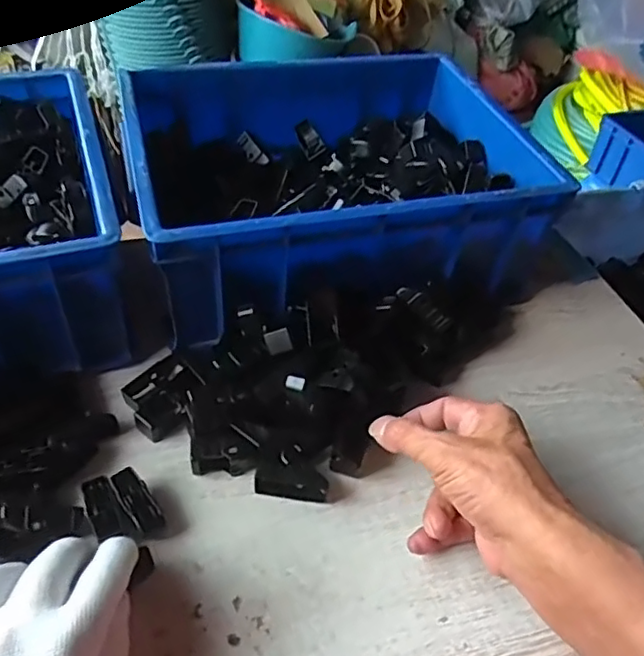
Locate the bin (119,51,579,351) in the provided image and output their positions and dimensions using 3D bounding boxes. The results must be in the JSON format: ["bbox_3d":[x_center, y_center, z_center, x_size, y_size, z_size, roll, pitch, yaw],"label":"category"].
[{"bbox_3d":[0.006,-0.134,0.556,0.330,0.111,0.251,-9,48,-16],"label":"bin"}]

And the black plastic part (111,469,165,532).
[{"bbox_3d":[-0.119,0.113,0.395,0.016,0.020,0.045,-30,56,-31],"label":"black plastic part"}]

